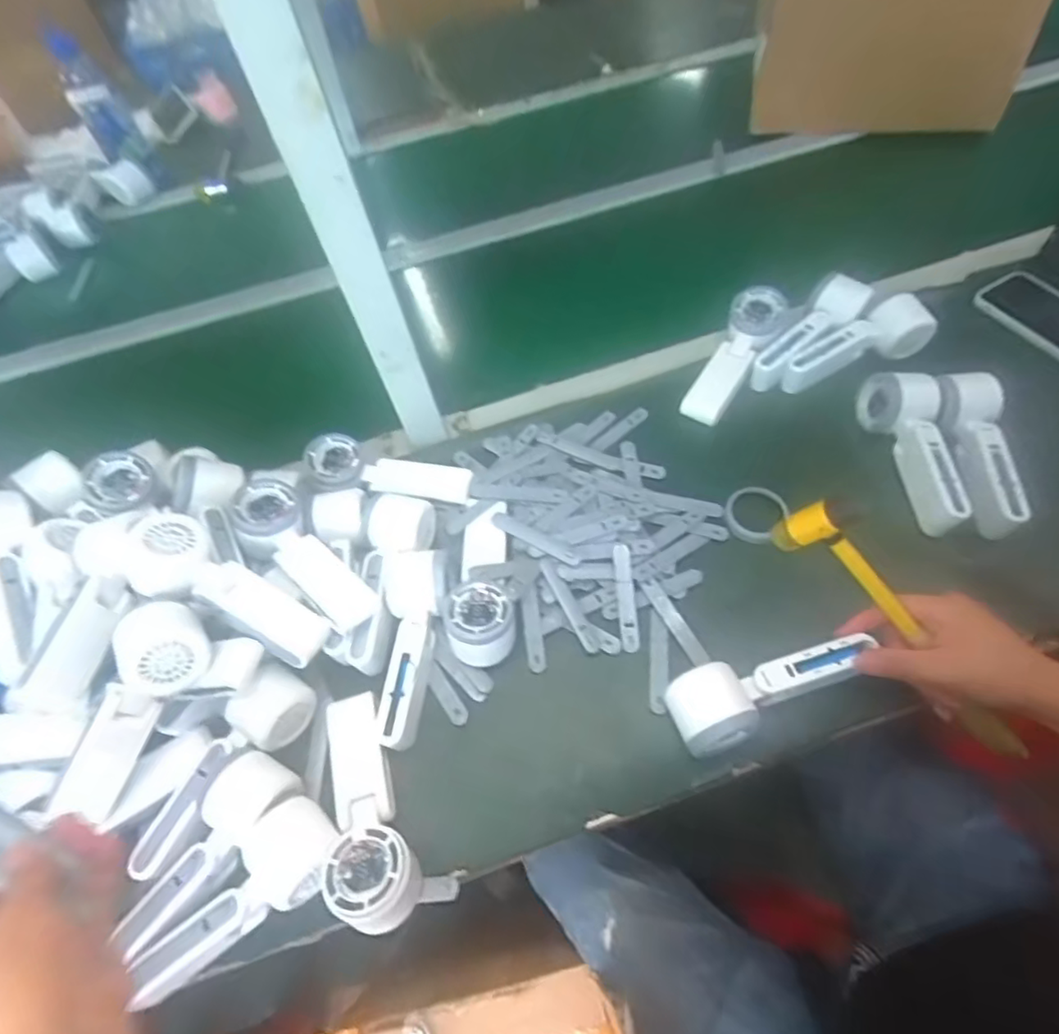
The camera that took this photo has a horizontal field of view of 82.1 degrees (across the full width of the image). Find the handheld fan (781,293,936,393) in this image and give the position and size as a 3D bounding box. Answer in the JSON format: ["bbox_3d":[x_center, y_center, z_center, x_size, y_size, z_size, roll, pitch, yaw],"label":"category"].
[{"bbox_3d":[0.352,-0.175,0.654,0.158,0.061,0.059,-29,60,-14],"label":"handheld fan"}]

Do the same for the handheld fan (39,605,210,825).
[{"bbox_3d":[-0.305,0.150,0.465,0.059,0.061,0.168,30,95,21],"label":"handheld fan"}]

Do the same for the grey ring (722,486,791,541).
[{"bbox_3d":[0.218,-0.006,0.589,0.052,0.005,0.063,38,67,25],"label":"grey ring"}]

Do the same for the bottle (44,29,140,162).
[{"bbox_3d":[-0.707,-0.673,1.000,0.070,0.174,0.070,-34,60,-15],"label":"bottle"}]

